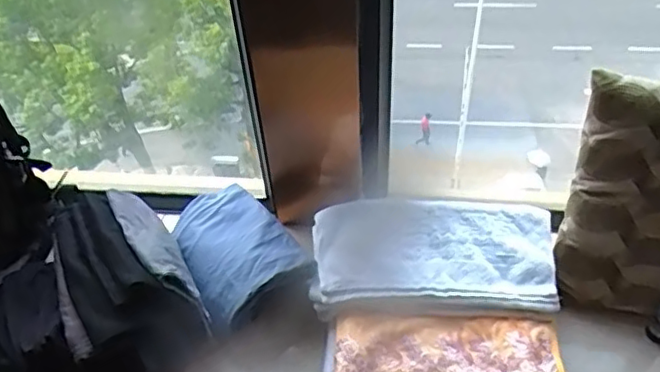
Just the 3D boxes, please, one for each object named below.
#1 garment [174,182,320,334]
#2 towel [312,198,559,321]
[{"bbox_3d":[-0.169,0.099,1.081,0.181,0.053,0.283,-26,51,-19],"label":"garment"},{"bbox_3d":[0.170,0.107,1.027,0.385,0.045,0.212,-1,47,3],"label":"towel"}]

